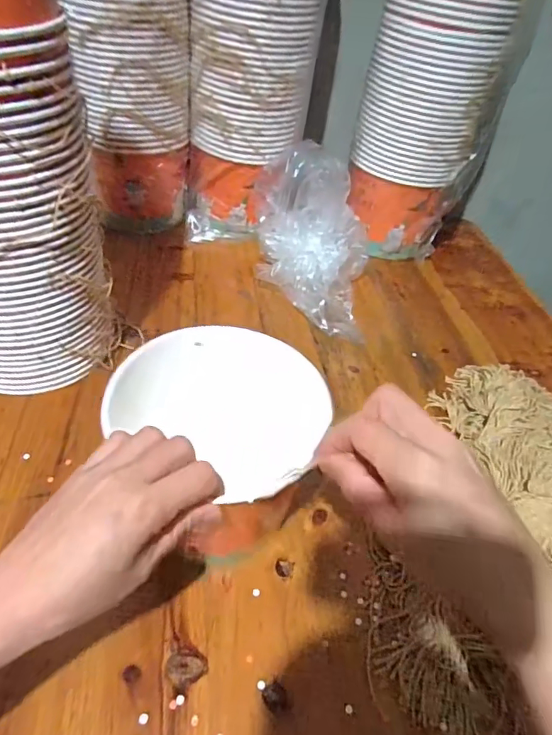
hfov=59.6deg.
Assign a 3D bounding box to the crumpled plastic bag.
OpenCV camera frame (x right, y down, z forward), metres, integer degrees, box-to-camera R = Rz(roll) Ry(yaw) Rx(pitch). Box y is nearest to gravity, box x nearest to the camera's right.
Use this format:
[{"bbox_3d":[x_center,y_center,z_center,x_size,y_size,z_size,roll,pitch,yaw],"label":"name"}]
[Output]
[{"bbox_3d":[0.050,-0.175,0.657,0.167,0.162,0.208,9,43,-3],"label":"crumpled plastic bag"}]

